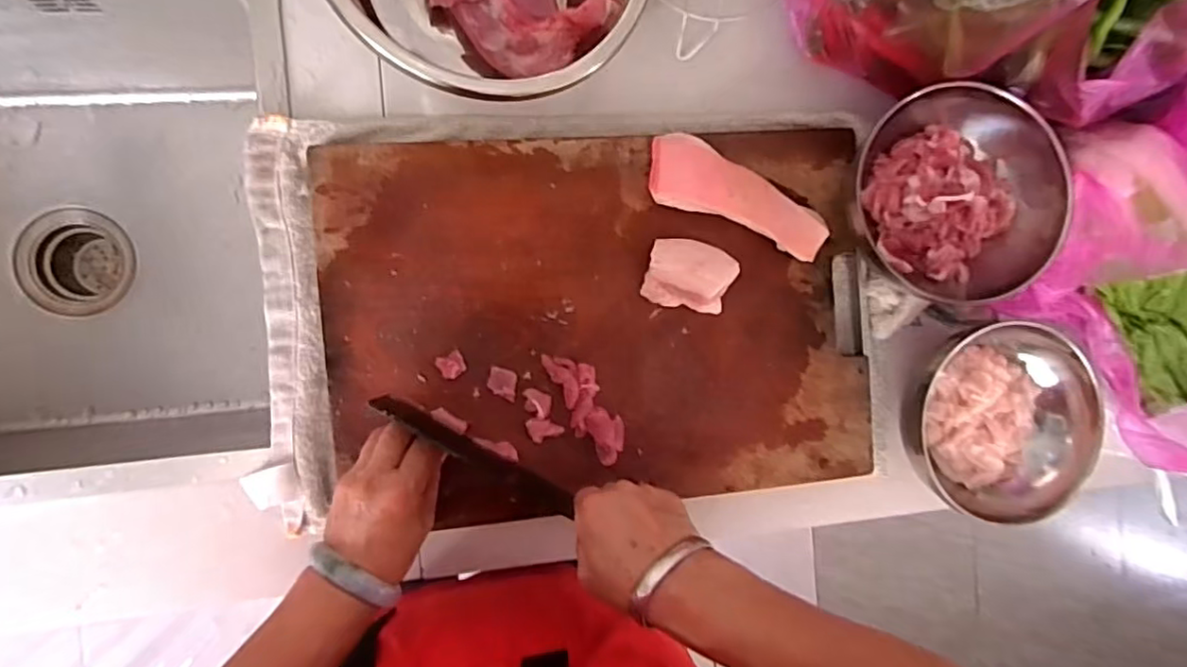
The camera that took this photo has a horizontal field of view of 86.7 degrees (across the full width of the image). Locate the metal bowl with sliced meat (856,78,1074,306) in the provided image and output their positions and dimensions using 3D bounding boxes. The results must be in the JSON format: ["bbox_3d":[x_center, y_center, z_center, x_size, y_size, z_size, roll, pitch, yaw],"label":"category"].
[{"bbox_3d":[0.289,-0.113,0.503,0.165,0.070,0.165,1,97,5],"label":"metal bowl with sliced meat"}]

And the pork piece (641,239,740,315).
[{"bbox_3d":[0.078,-0.046,0.501,0.070,0.031,0.053,10,90,-10],"label":"pork piece"}]

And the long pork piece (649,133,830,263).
[{"bbox_3d":[0.116,-0.110,0.503,0.151,0.029,0.054,19,88,-9],"label":"long pork piece"}]

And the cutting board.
[{"bbox_3d":[0.014,-0.008,0.508,0.440,0.034,0.300,-4,92,-9],"label":"cutting board"}]

